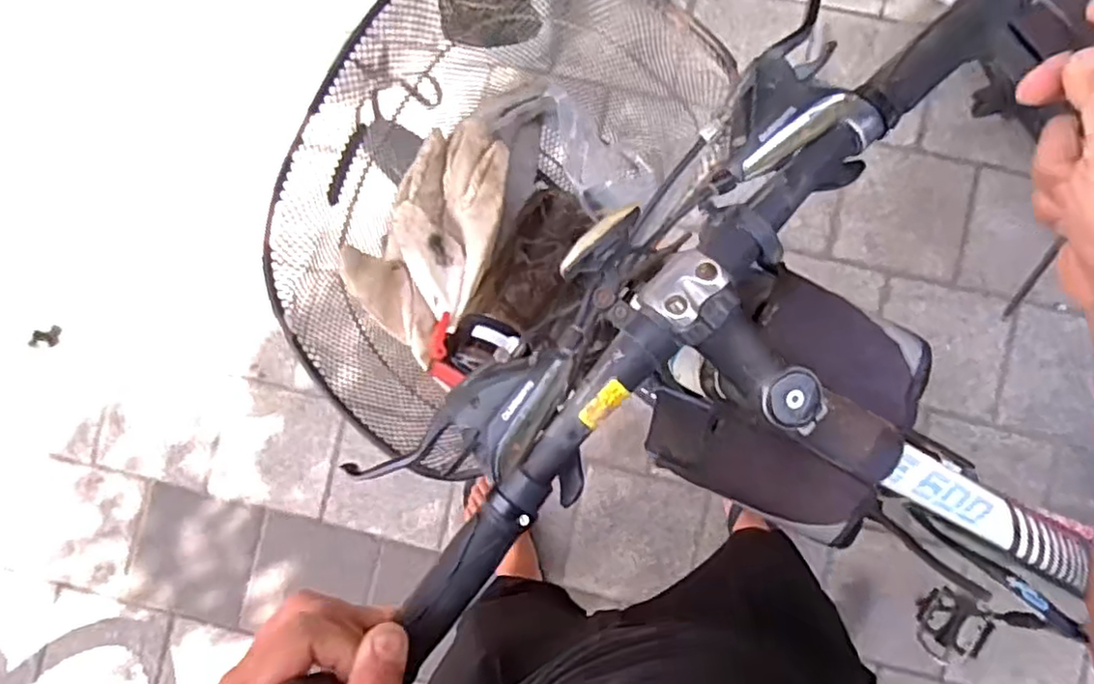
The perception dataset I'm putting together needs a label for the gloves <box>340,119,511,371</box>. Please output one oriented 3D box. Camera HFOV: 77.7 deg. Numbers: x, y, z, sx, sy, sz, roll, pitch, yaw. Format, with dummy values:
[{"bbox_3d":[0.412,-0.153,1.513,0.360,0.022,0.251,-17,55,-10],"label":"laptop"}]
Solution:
[{"bbox_3d":[-0.096,-0.095,0.580,0.097,0.065,0.214,23,87,4],"label":"gloves"}]

